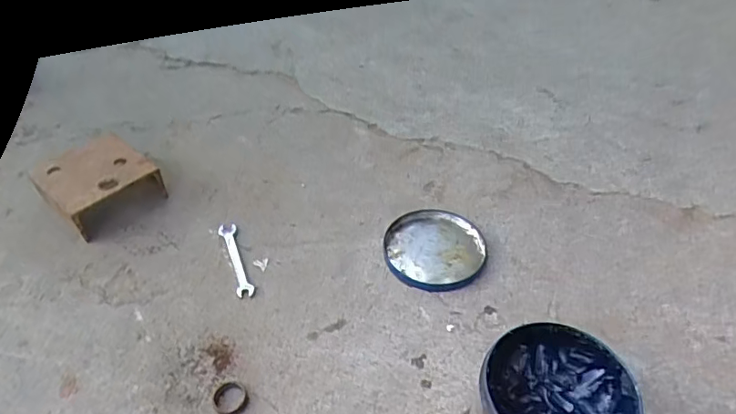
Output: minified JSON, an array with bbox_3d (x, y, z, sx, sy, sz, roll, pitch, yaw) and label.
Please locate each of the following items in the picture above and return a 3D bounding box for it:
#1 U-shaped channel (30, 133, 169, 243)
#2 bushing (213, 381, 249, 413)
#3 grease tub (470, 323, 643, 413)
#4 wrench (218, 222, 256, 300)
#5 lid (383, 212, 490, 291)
[{"bbox_3d":[-0.359,-0.030,0.688,0.127,0.056,0.123,32,52,30],"label":"U-shaped channel"},{"bbox_3d":[-0.131,0.182,0.488,0.034,0.005,0.033,0,43,0],"label":"bushing"},{"bbox_3d":[0.153,0.176,0.438,0.114,0.088,0.121,0,43,0],"label":"grease tub"},{"bbox_3d":[-0.160,0.061,0.622,0.021,0.009,0.120,-16,45,-17],"label":"wrench"},{"bbox_3d":[0.082,0.050,0.634,0.121,0.008,0.127,0,43,0],"label":"lid"}]

